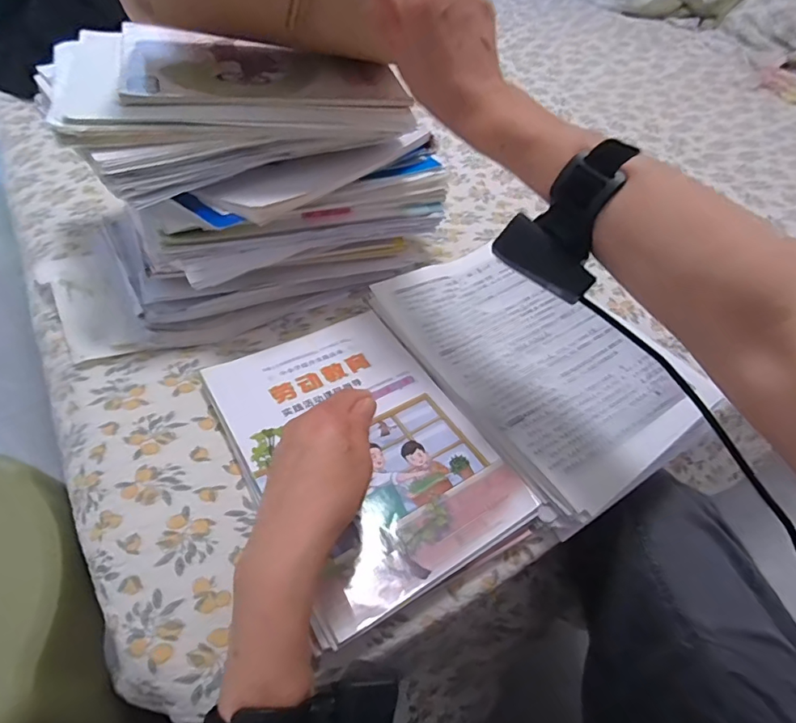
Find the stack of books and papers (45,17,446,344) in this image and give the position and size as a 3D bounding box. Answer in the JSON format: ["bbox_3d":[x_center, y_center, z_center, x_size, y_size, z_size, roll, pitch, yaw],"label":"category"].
[{"bbox_3d":[-0.150,-0.203,0.537,0.326,0.217,0.241,-23,54,-23],"label":"stack of books and papers"}]

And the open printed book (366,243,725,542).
[{"bbox_3d":[0.142,-0.014,0.490,0.226,0.025,0.300,-22,54,-22],"label":"open printed book"}]

